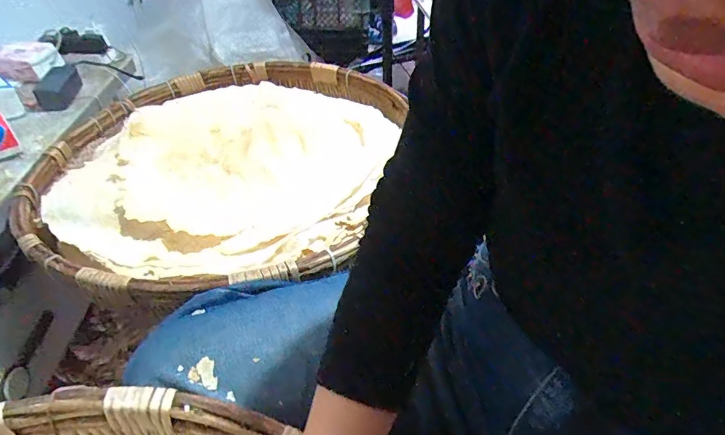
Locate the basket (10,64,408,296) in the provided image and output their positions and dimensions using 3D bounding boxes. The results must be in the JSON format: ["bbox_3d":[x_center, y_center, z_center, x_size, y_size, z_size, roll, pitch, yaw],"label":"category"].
[{"bbox_3d":[-0.241,-0.123,0.824,0.632,0.095,0.709,6,40,10],"label":"basket"}]

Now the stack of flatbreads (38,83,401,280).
[{"bbox_3d":[-0.221,-0.096,0.787,0.553,0.089,0.538,-19,43,-20],"label":"stack of flatbreads"}]

